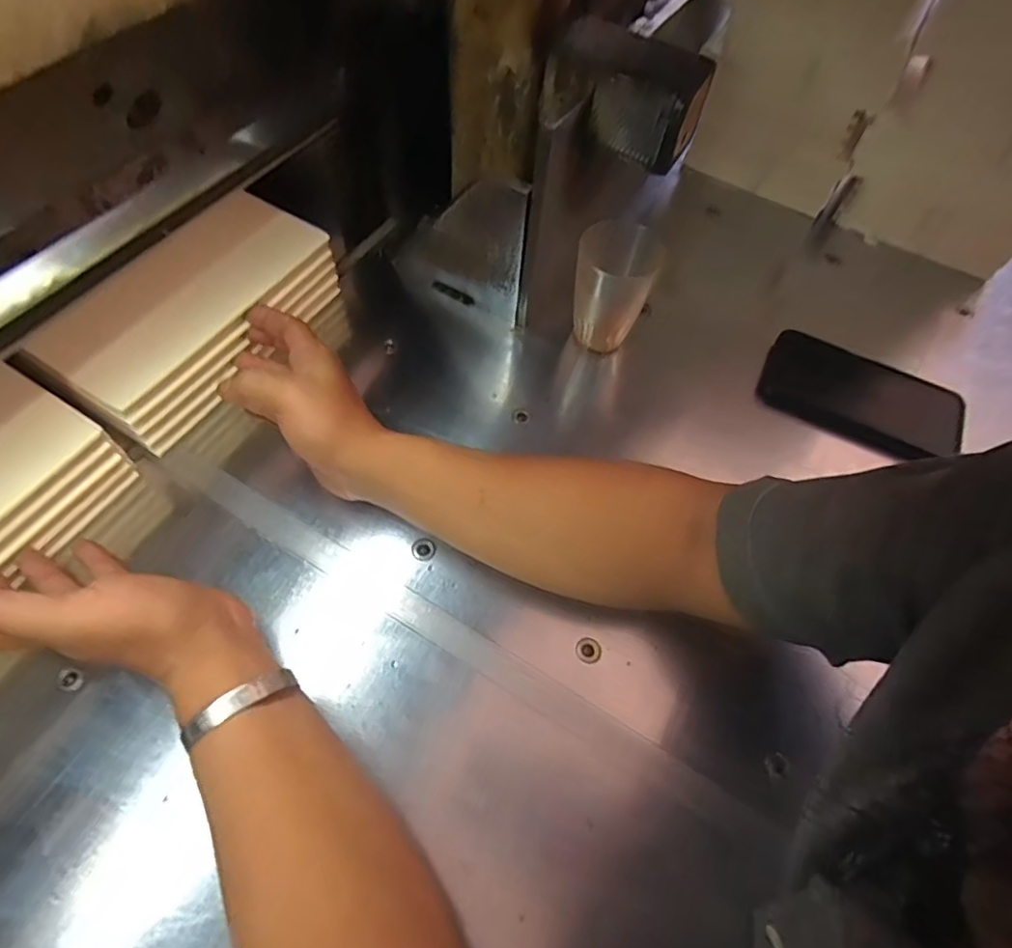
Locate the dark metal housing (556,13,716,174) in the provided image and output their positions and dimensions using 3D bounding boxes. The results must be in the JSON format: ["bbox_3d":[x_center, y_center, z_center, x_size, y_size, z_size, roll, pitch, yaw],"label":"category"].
[{"bbox_3d":[0.089,-0.277,0.436,0.105,0.058,0.069,32,63,14],"label":"dark metal housing"}]

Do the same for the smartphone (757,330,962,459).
[{"bbox_3d":[0.307,-0.070,0.515,0.158,0.018,0.080,25,71,17],"label":"smartphone"}]

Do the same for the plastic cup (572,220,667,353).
[{"bbox_3d":[0.086,-0.146,0.493,0.061,0.112,0.055,21,60,8],"label":"plastic cup"}]

